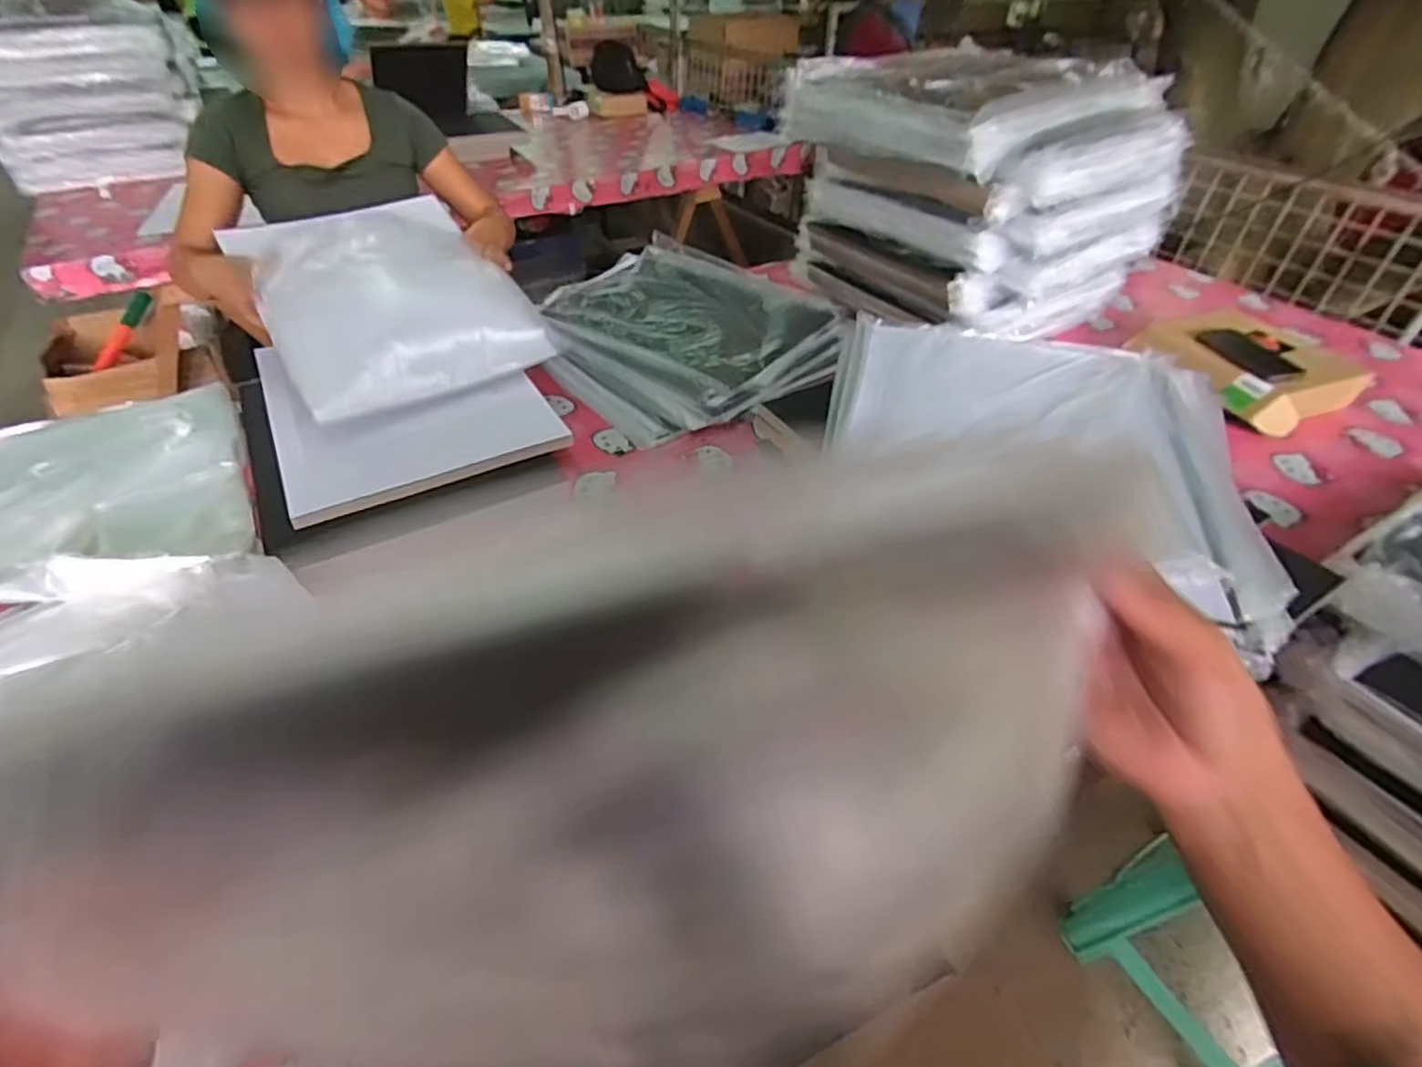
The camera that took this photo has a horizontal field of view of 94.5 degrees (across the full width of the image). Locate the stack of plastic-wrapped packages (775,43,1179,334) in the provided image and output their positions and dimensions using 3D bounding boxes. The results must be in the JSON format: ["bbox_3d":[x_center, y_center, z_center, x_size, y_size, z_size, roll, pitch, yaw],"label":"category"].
[{"bbox_3d":[0.485,-0.640,1.248,0.513,0.372,0.519,-26,50,-26],"label":"stack of plastic-wrapped packages"}]

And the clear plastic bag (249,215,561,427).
[{"bbox_3d":[-0.496,-0.379,1.040,0.363,0.051,0.359,-26,77,-25],"label":"clear plastic bag"}]

